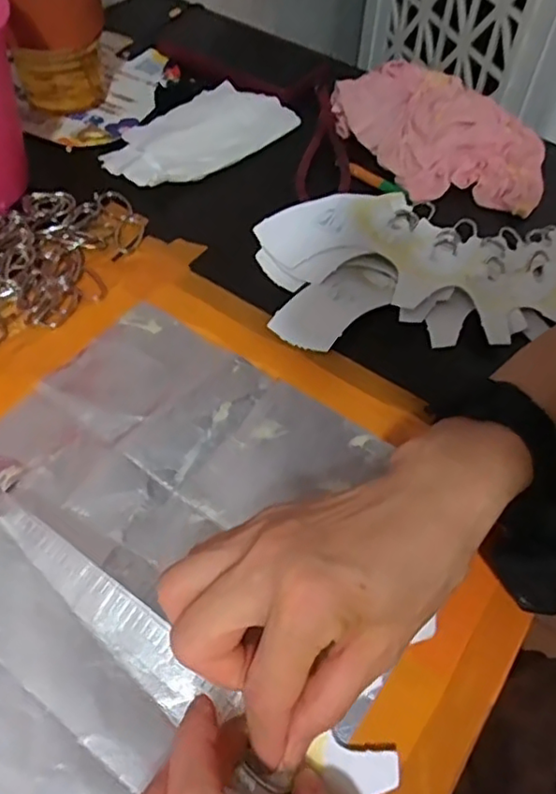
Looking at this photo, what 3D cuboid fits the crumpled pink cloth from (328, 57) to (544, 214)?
[{"bbox_3d":[0.125,-0.204,0.471,0.169,0.036,0.095,36,61,19],"label":"crumpled pink cloth"}]

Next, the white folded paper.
[{"bbox_3d":[-0.064,-0.206,0.485,0.144,0.015,0.080,-33,64,-23],"label":"white folded paper"}]

